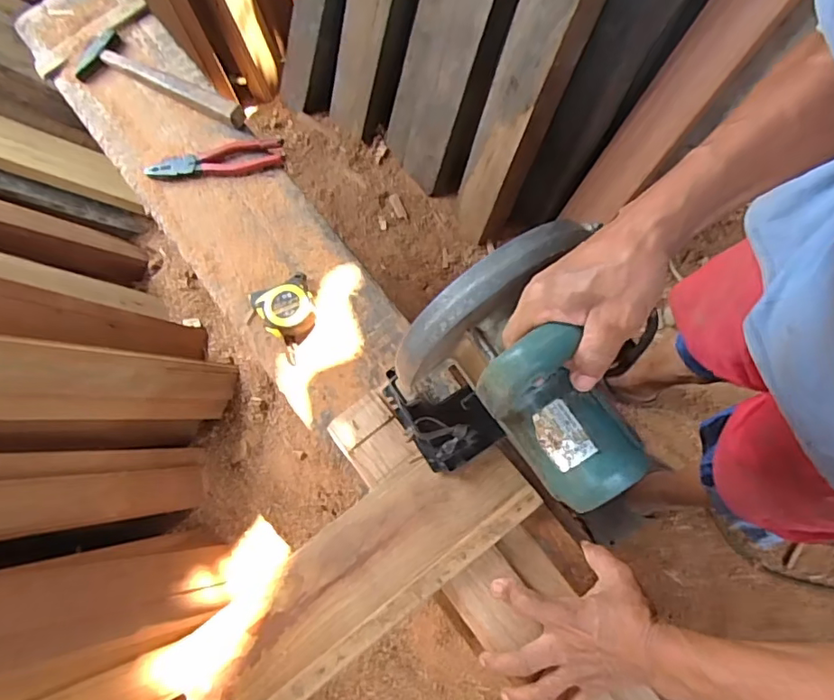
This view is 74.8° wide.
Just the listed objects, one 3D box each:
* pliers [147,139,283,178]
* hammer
[{"bbox_3d":[-0.287,-0.269,0.774,0.192,0.014,0.047,-8,74,-1],"label":"pliers"},{"bbox_3d":[-0.378,-0.388,0.801,0.289,0.033,0.079,31,77,9],"label":"hammer"}]

